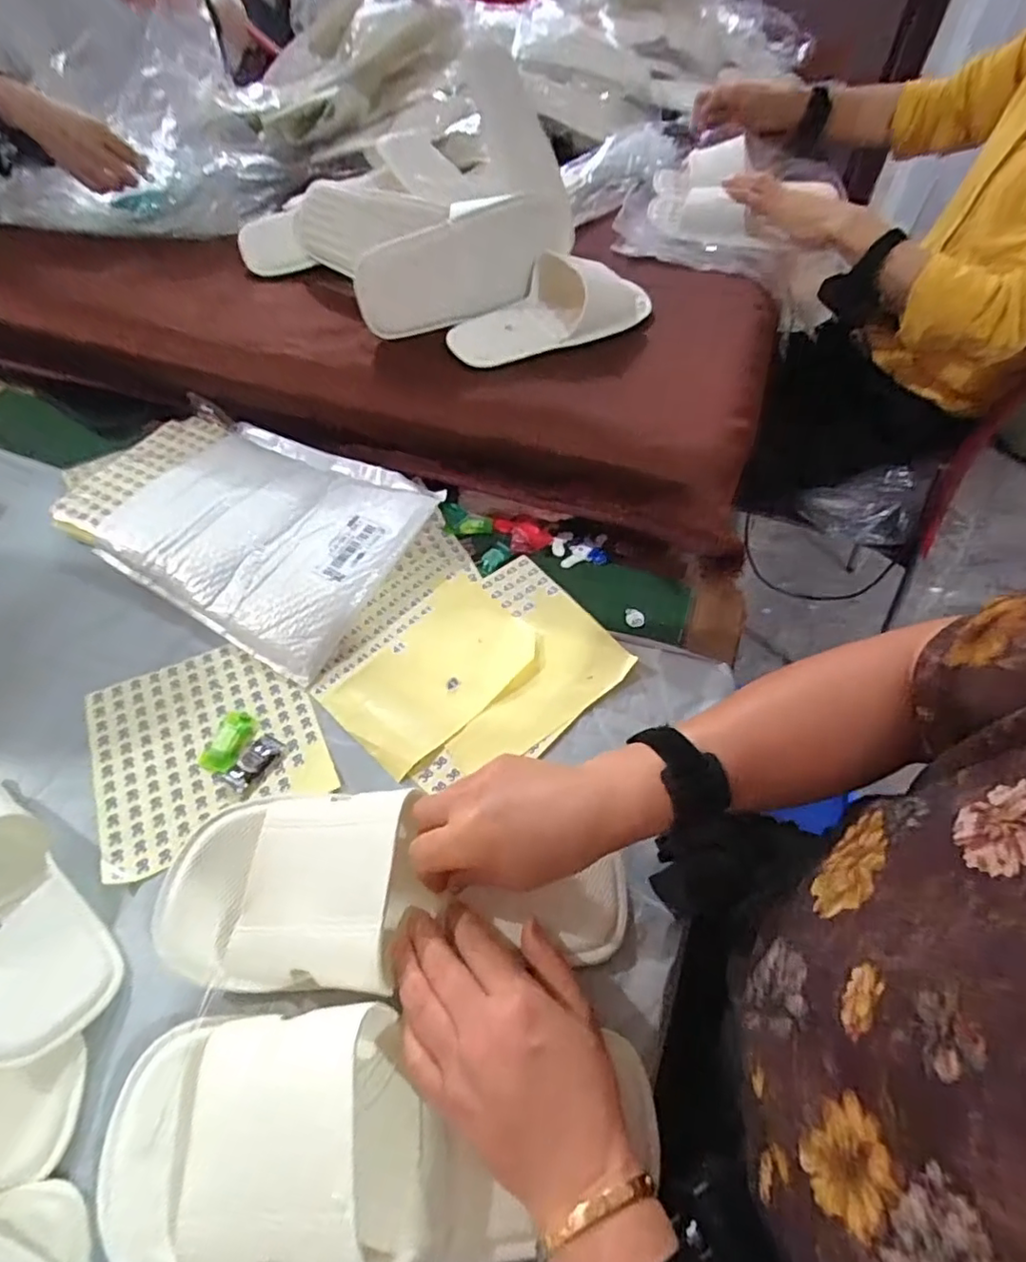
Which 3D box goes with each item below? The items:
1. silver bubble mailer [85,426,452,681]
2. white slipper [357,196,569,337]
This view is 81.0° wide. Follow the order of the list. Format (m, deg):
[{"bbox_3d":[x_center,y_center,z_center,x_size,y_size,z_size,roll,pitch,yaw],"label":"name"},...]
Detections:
[{"bbox_3d":[-0.233,-0.103,0.562,0.268,0.034,0.213,25,56,17],"label":"silver bubble mailer"},{"bbox_3d":[-0.046,-0.376,0.616,0.236,0.094,0.059,-21,61,5],"label":"white slipper"}]

